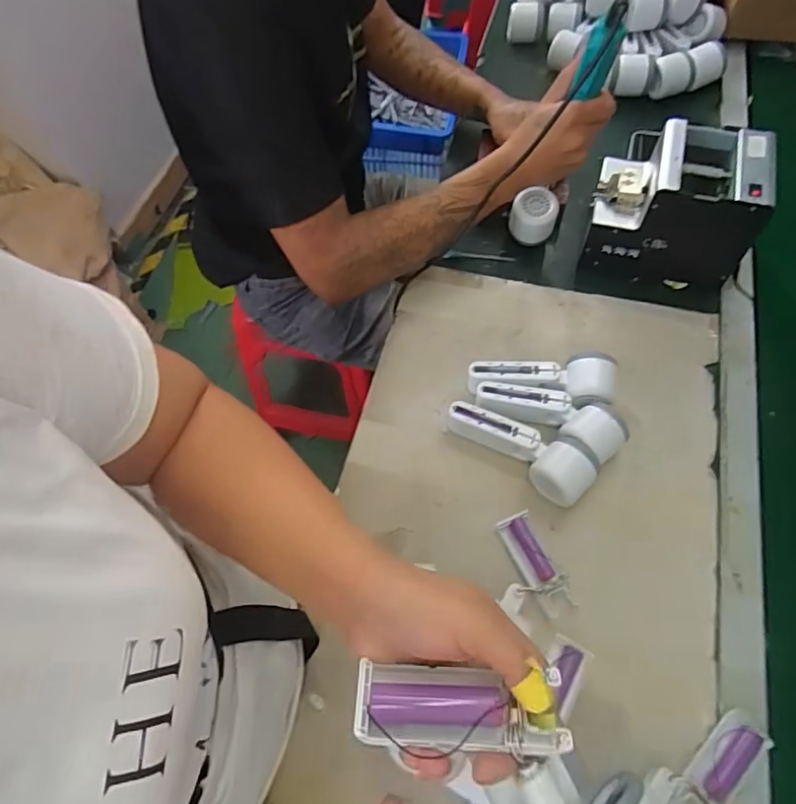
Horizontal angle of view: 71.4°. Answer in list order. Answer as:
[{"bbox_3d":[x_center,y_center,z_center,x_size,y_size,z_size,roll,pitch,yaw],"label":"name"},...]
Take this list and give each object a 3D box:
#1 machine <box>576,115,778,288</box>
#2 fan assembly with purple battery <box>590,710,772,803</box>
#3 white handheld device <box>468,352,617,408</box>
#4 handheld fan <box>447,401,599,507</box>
[{"bbox_3d":[0.343,-0.247,0.701,0.179,0.148,0.127,14,63,10],"label":"machine"},{"bbox_3d":[0.244,0.328,0.464,0.173,0.043,0.064,-21,63,-8],"label":"fan assembly with purple battery"},{"bbox_3d":[0.164,-0.018,0.642,0.161,0.054,0.055,0,62,1],"label":"white handheld device"},{"bbox_3d":[0.131,0.053,0.610,0.165,0.048,0.058,25,66,15],"label":"handheld fan"}]

